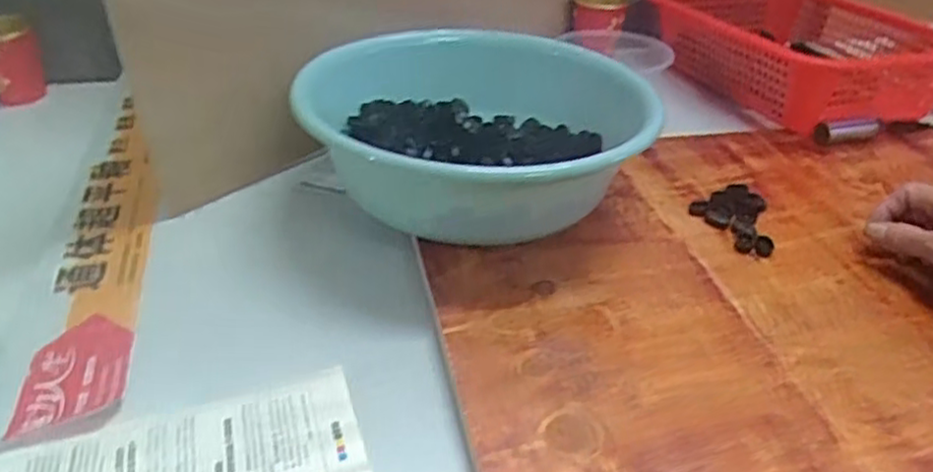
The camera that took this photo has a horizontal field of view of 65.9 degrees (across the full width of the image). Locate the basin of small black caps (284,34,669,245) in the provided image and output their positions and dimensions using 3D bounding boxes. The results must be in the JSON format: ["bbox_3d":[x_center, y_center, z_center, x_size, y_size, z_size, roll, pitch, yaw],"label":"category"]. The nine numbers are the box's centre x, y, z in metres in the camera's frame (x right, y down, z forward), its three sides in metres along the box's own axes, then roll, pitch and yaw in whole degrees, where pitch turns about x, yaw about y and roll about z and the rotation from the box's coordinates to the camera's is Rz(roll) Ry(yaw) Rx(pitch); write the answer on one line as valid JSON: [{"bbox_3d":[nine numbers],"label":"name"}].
[{"bbox_3d":[0.007,-0.091,0.634,0.271,0.101,0.281,2,35,-1],"label":"basin of small black caps"}]

